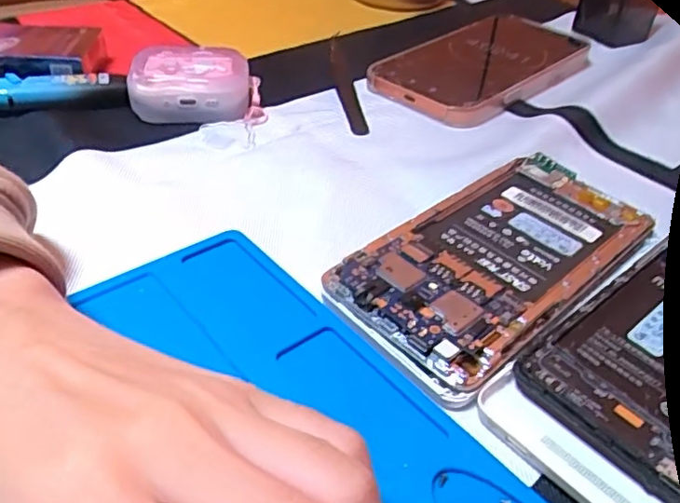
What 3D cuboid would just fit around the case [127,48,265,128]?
[{"bbox_3d":[-0.080,-0.094,0.347,0.070,0.029,0.044,2,40,-3],"label":"case"}]

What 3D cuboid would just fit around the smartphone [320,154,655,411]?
[{"bbox_3d":[0.065,0.001,0.246,0.142,0.012,0.070,-29,50,-33],"label":"smartphone"}]

